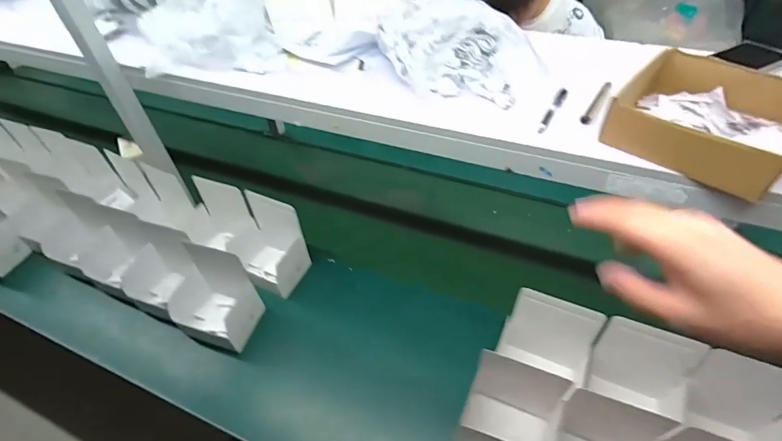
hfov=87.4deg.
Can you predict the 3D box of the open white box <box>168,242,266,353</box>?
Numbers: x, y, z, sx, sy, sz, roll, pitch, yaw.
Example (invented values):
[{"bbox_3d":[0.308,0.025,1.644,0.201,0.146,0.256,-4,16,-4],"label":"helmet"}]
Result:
[{"bbox_3d":[-0.388,0.166,0.887,0.162,0.167,0.128,14,50,17],"label":"open white box"}]

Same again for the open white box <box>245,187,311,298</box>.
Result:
[{"bbox_3d":[-0.293,0.060,0.953,0.142,0.202,0.133,18,51,19],"label":"open white box"}]

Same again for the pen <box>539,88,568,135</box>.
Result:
[{"bbox_3d":[0.261,-0.177,0.656,0.015,0.008,0.126,21,52,22],"label":"pen"}]

